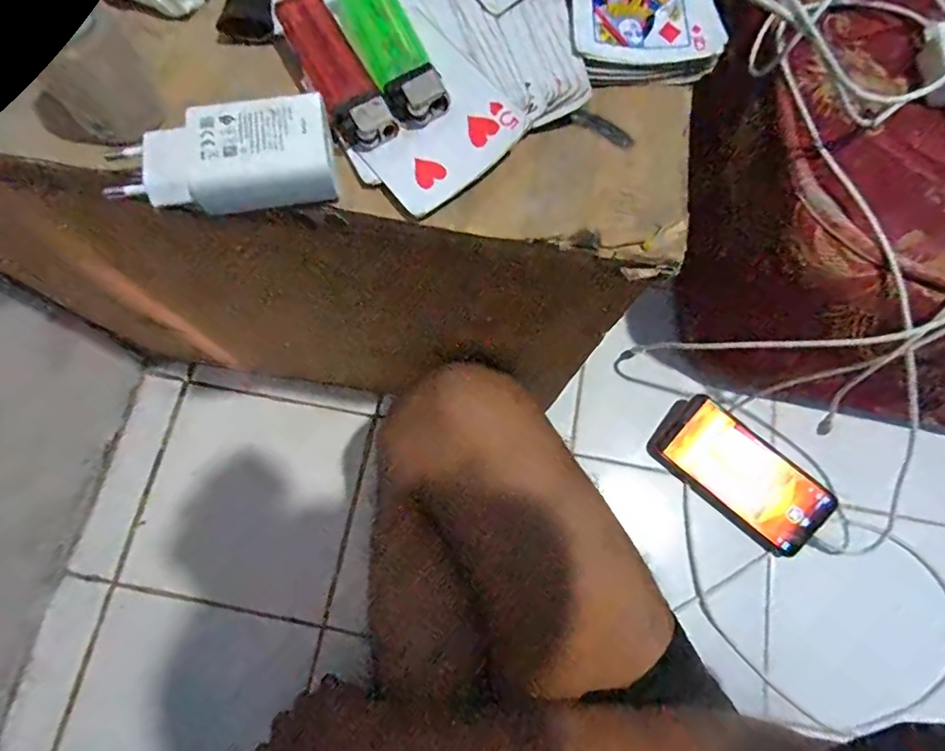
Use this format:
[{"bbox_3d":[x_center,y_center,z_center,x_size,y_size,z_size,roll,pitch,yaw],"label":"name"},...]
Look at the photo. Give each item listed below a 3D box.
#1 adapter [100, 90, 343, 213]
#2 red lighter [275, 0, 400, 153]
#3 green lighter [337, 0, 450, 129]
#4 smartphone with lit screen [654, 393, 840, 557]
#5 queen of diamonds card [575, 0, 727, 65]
[{"bbox_3d":[-0.097,-0.084,0.205,0.084,0.019,0.040,-9,75,-4],"label":"adapter"},{"bbox_3d":[-0.059,-0.130,0.223,0.023,0.014,0.078,-27,77,-9],"label":"red lighter"},{"bbox_3d":[-0.037,-0.143,0.225,0.026,0.011,0.081,-24,76,-8],"label":"green lighter"},{"bbox_3d":[0.266,0.096,0.513,0.159,0.016,0.074,41,94,9],"label":"smartphone with lit screen"},{"bbox_3d":[0.078,-0.180,0.240,0.062,0.006,0.088,0,74,-2],"label":"queen of diamonds card"}]

